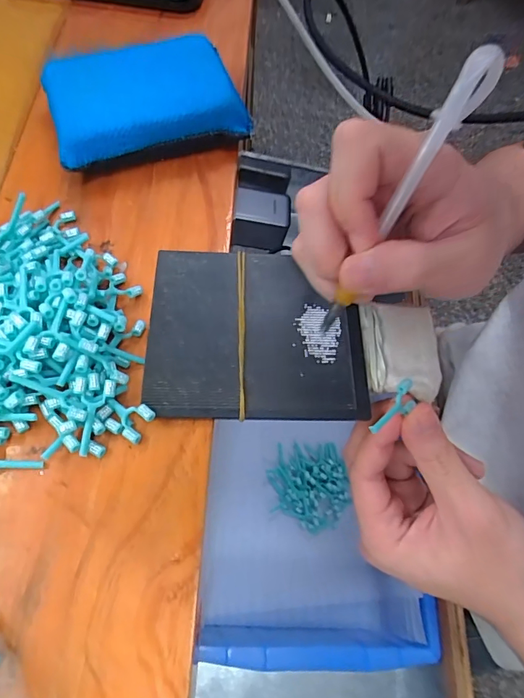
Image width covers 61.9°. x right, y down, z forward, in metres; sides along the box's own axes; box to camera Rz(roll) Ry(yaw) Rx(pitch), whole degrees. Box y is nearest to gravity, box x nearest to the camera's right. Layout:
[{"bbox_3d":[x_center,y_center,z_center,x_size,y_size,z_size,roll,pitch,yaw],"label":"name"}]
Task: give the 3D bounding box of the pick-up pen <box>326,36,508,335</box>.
[{"bbox_3d":[0.054,-0.056,0.175,0.011,0.117,0.006,35,28,12],"label":"pick-up pen"}]

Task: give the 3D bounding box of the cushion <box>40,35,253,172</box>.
[{"bbox_3d":[-0.072,-0.150,0.270,0.108,0.033,0.069,-20,68,-12],"label":"cushion"}]

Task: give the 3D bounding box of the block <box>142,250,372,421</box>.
[{"bbox_3d":[-0.002,-0.010,0.223,0.107,0.004,0.093,1,65,-3],"label":"block"}]

